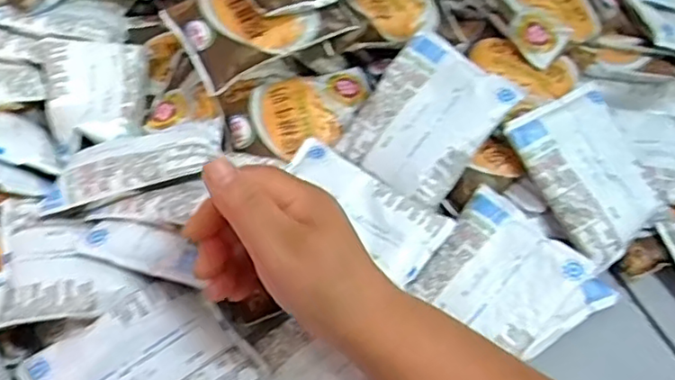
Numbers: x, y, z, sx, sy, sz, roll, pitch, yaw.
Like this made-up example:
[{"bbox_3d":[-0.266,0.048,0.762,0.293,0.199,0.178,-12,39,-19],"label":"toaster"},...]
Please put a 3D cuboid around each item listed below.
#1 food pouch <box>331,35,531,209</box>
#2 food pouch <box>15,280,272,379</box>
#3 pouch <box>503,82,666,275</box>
[{"bbox_3d":[0.069,-0.057,0.474,0.093,0.018,0.121,37,81,16],"label":"food pouch"},{"bbox_3d":[-0.122,0.116,0.384,0.126,0.019,0.093,-33,76,-15],"label":"food pouch"},{"bbox_3d":[0.197,-0.014,0.471,0.098,0.020,0.128,-22,77,-15],"label":"pouch"}]

